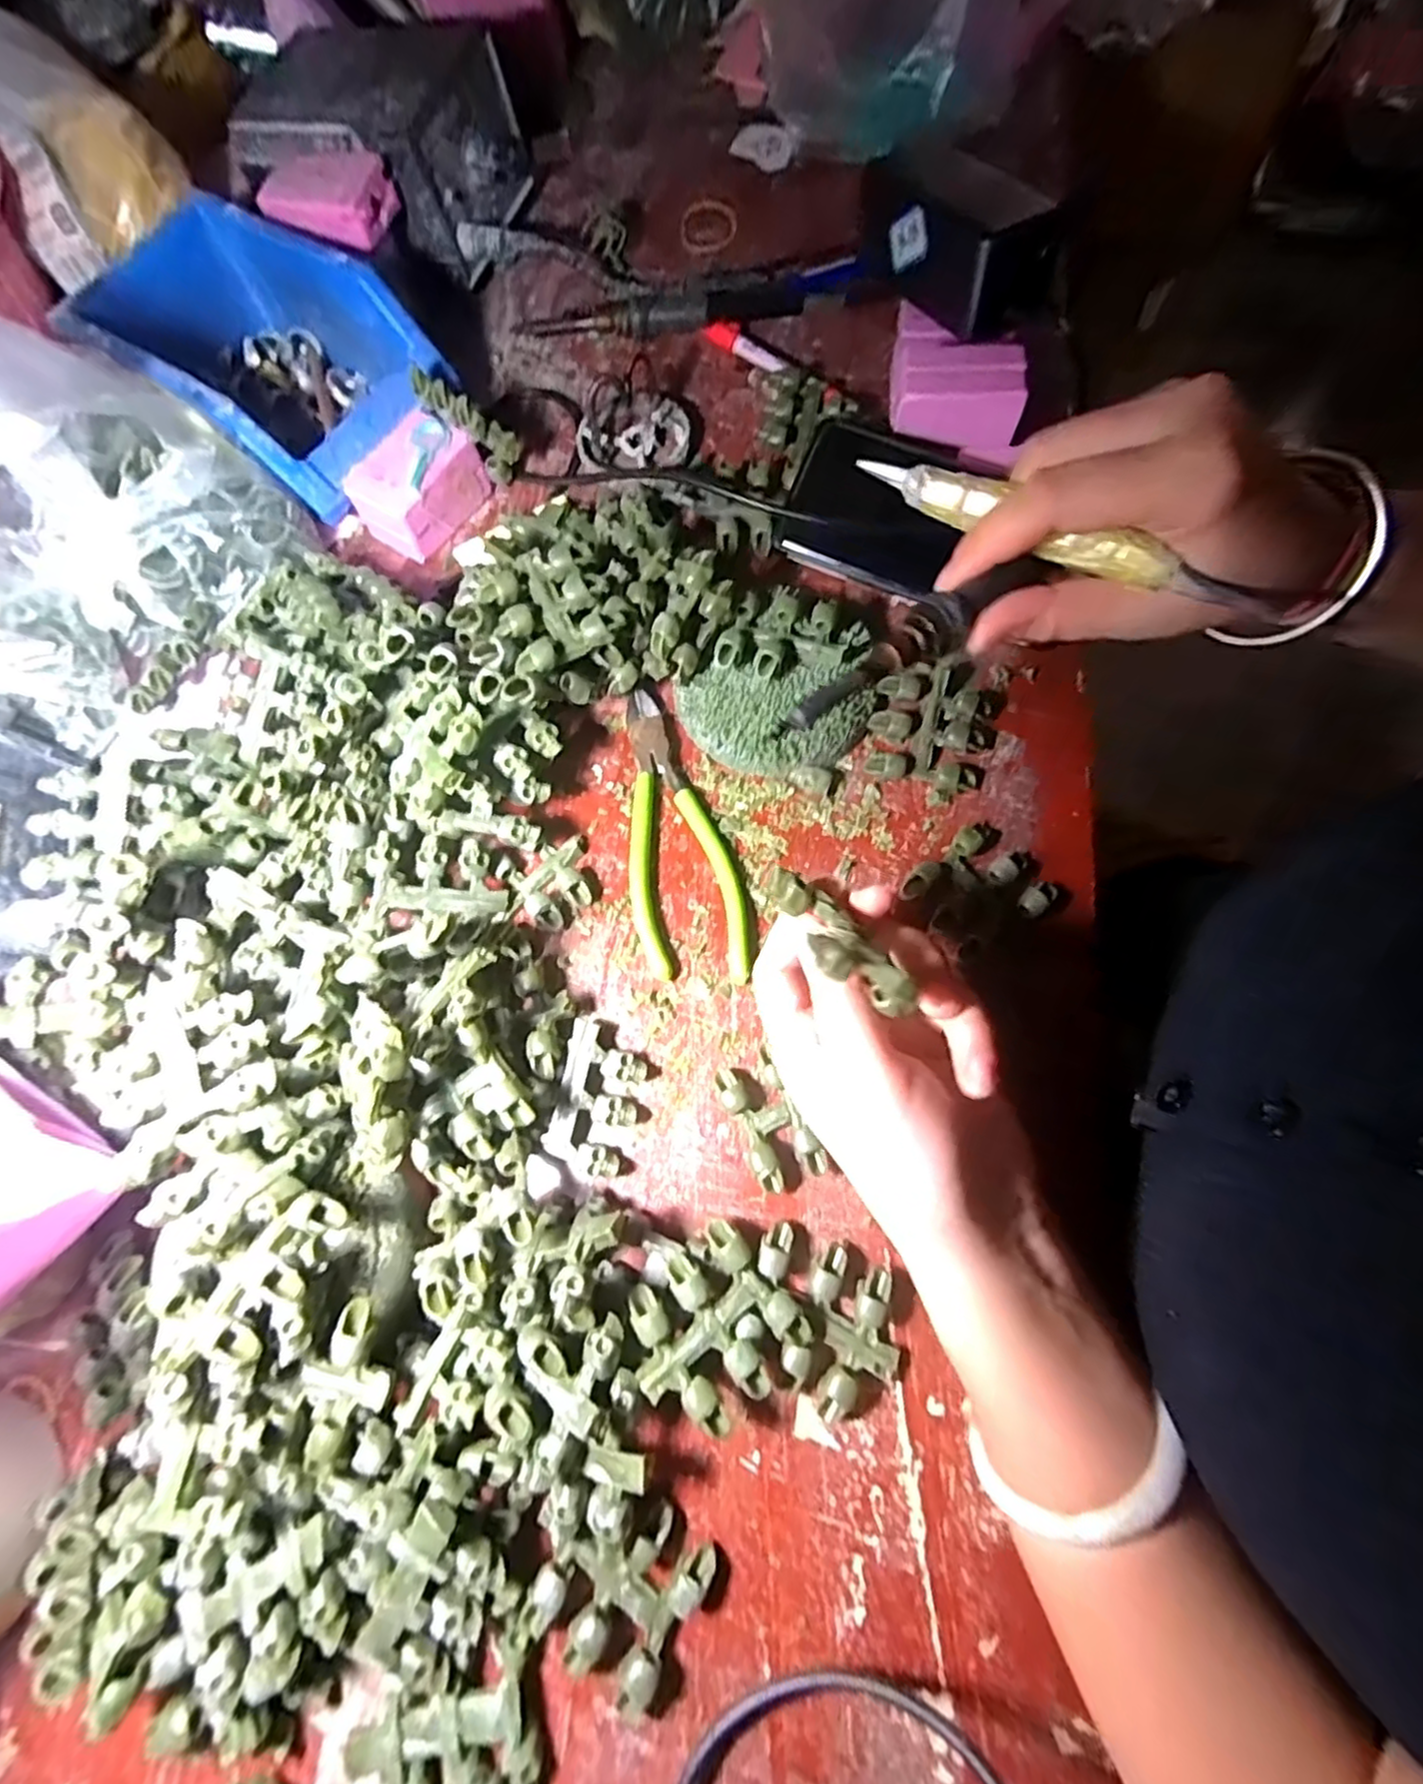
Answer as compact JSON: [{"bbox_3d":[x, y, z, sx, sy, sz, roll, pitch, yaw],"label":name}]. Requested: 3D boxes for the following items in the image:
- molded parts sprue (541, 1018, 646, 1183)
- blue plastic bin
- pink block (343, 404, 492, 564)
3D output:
[{"bbox_3d":[-0.051,0.092,0.306,0.036,0.011,0.061,13,74,6],"label":"molded parts sprue"},{"bbox_3d":[-0.262,-0.312,0.405,0.181,0.071,0.125,33,78,13],"label":"blue plastic bin"},{"bbox_3d":[-0.173,-0.239,0.401,0.051,0.039,0.068,34,78,13],"label":"pink block"}]

